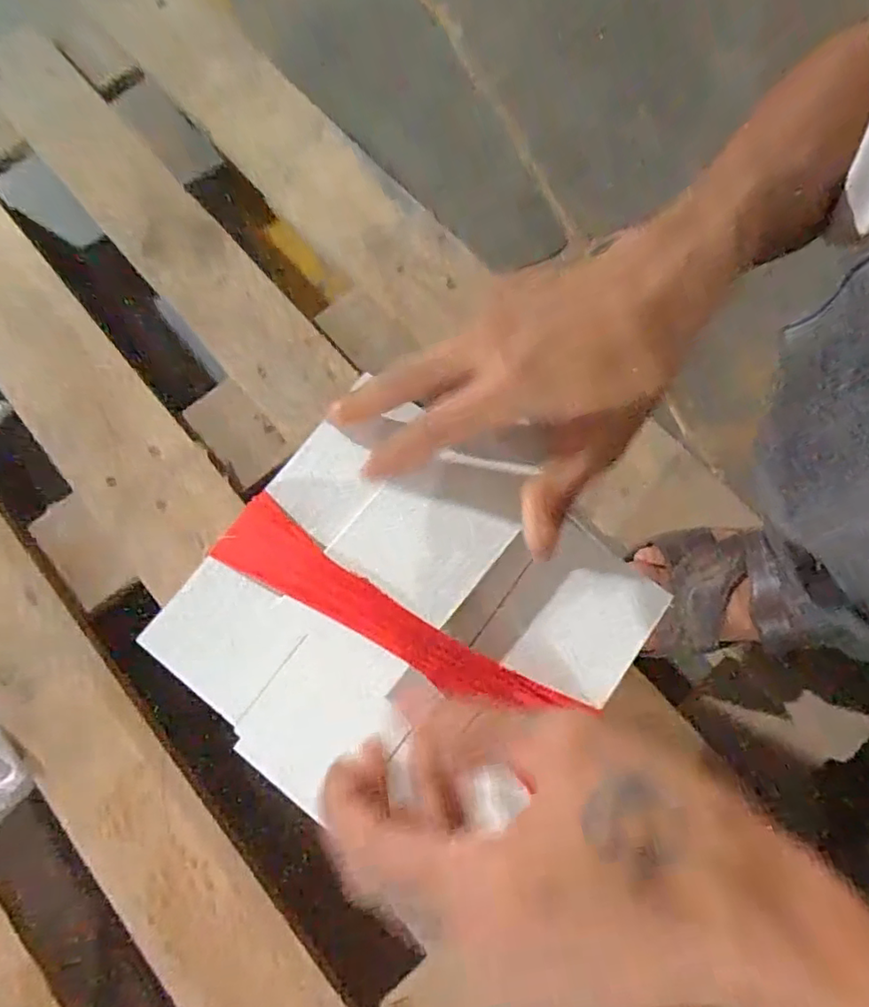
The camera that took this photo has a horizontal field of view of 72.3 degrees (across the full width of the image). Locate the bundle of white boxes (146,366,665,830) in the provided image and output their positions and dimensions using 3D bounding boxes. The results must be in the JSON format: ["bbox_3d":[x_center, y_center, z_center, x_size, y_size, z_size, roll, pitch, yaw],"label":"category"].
[{"bbox_3d":[-0.013,0.050,0.277,0.187,0.029,0.183,37,77,8],"label":"bundle of white boxes"}]

